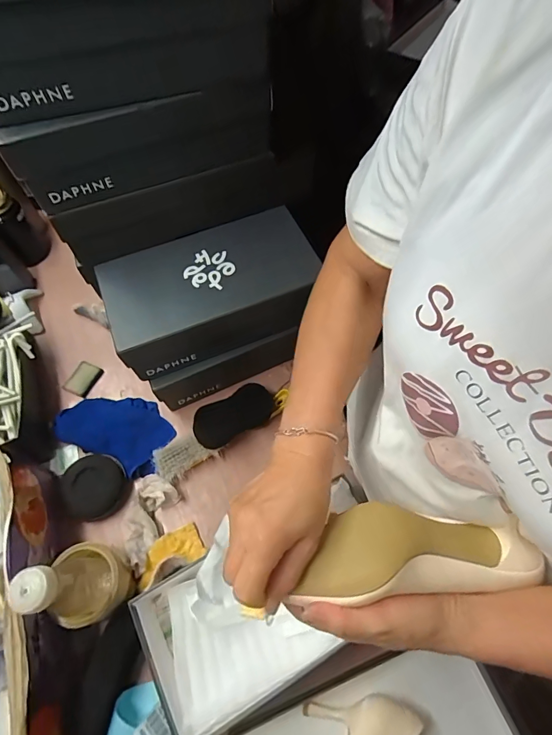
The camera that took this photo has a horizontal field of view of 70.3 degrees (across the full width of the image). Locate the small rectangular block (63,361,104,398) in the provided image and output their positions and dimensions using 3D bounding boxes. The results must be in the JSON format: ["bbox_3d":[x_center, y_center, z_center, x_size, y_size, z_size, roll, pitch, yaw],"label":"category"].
[{"bbox_3d":[-0.334,0.020,0.679,0.046,0.015,0.057,22,65,12],"label":"small rectangular block"}]

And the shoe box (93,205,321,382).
[{"bbox_3d":[-0.093,-0.114,0.582,0.292,0.090,0.158,-22,64,-10],"label":"shoe box"}]

